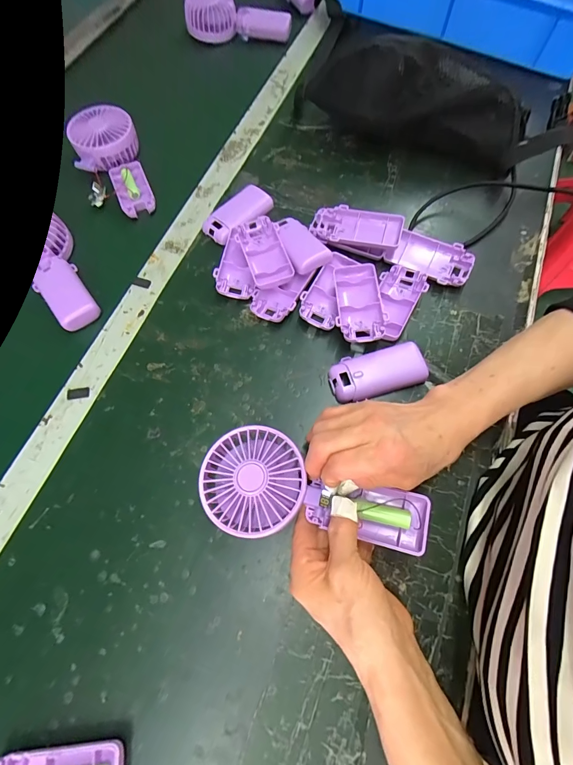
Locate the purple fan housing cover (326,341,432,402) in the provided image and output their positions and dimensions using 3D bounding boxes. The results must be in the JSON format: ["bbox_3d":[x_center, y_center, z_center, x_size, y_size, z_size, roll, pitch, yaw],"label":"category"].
[{"bbox_3d":[0.091,-0.010,0.350,0.096,0.019,0.044,-15,69,-3],"label":"purple fan housing cover"}]

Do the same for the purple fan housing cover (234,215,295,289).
[{"bbox_3d":[-0.027,-0.150,0.403,0.048,0.015,0.096,-21,69,-6],"label":"purple fan housing cover"}]

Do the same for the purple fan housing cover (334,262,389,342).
[{"bbox_3d":[0.076,-0.087,0.366,0.045,0.017,0.100,-1,68,2],"label":"purple fan housing cover"}]

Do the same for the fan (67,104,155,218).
[{"bbox_3d":[-0.244,-0.310,0.488,0.089,0.031,0.191,-24,81,-7],"label":"fan"}]

